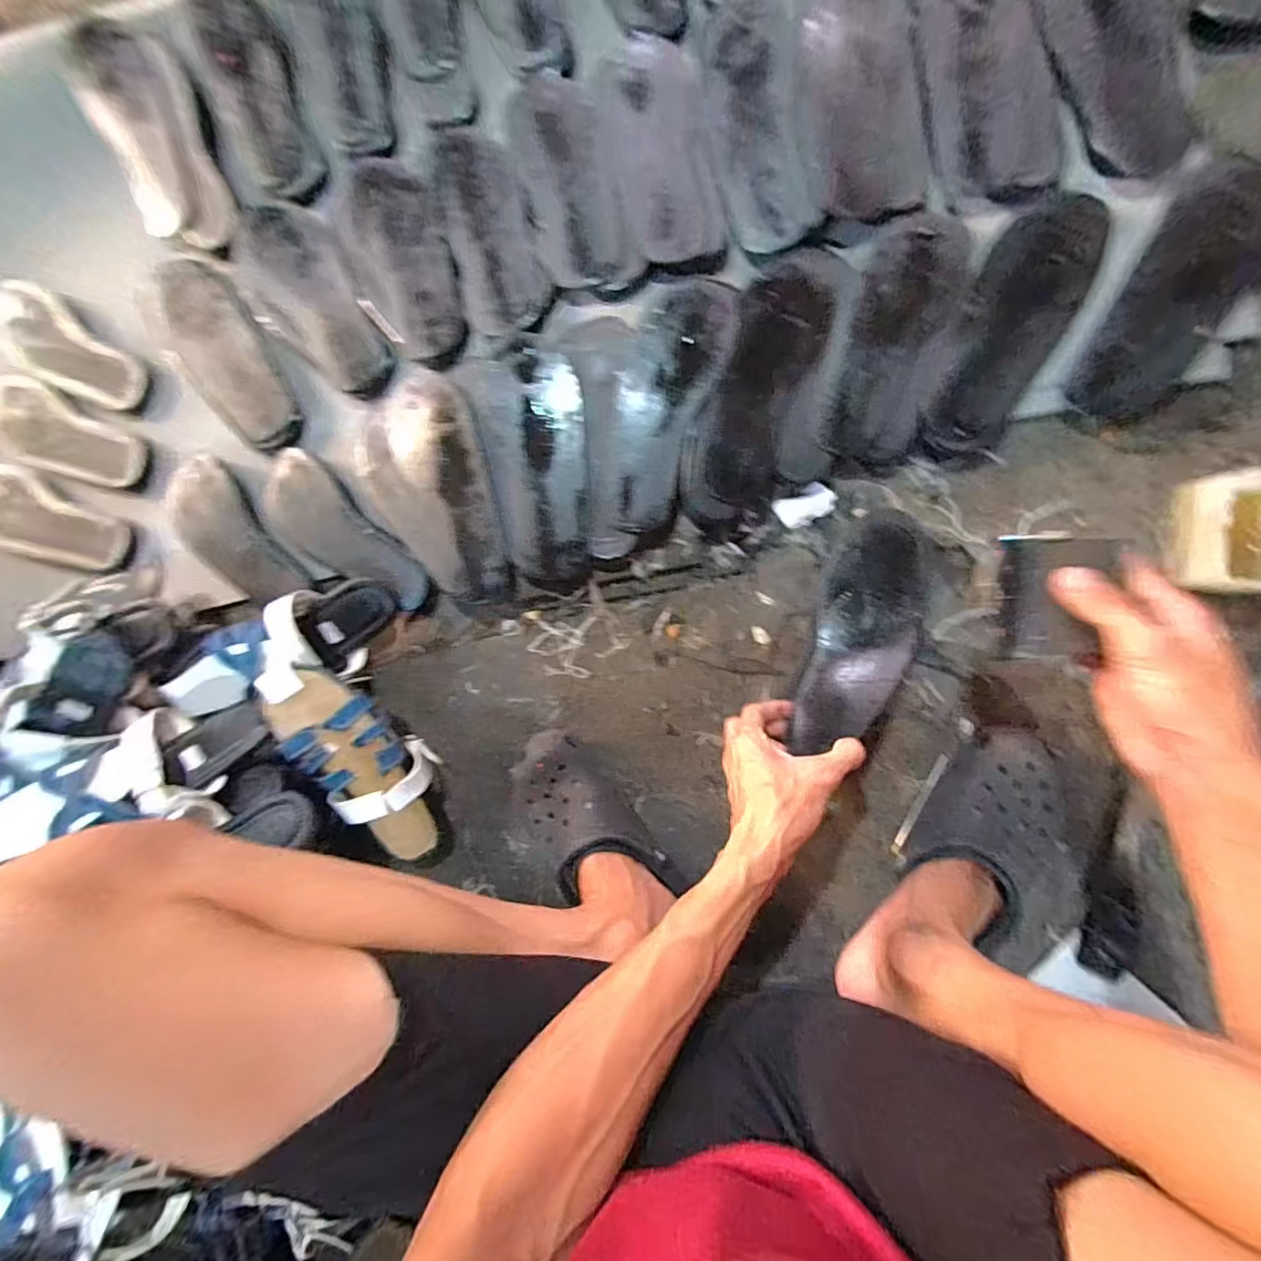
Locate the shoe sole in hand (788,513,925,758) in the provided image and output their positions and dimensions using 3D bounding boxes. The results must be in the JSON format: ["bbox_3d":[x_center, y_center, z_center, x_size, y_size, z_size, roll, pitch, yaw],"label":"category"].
[{"bbox_3d":[0.217,0.004,0.510,0.089,0.039,0.231,20,78,8],"label":"shoe sole in hand"}]

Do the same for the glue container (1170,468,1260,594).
[{"bbox_3d":[0.533,-0.084,0.483,0.075,0.061,0.106,4,89,8],"label":"glue container"}]

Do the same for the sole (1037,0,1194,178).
[{"bbox_3d":[0.462,-0.554,0.515,0.108,0.017,0.258,-16,86,8],"label":"sole"}]

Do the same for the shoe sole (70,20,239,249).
[{"bbox_3d":[-0.548,-0.572,0.634,0.126,0.038,0.281,-26,85,7],"label":"shoe sole"}]

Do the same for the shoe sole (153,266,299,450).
[{"bbox_3d":[-0.466,-0.315,0.639,0.096,0.018,0.257,-33,84,6],"label":"shoe sole"}]

